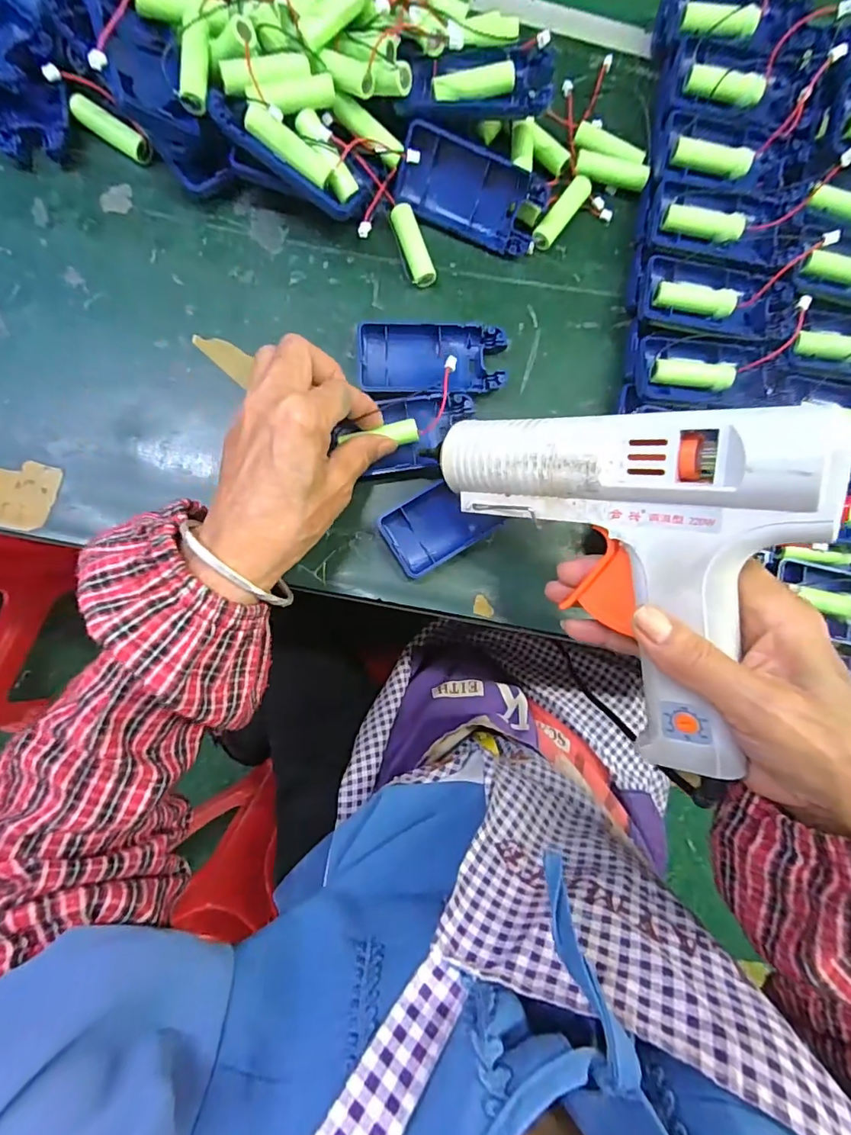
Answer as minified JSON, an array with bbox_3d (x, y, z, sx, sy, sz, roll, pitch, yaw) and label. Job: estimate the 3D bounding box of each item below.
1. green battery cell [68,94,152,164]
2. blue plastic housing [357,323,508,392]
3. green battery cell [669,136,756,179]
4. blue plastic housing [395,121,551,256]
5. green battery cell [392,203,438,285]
[{"bbox_3d":[-0.194,-0.272,0.309,0.046,0.013,0.014,31,85,-2],"label":"green battery cell"},{"bbox_3d":[0.004,-0.134,0.322,0.092,0.015,0.043,0,87,-5],"label":"blue plastic housing"},{"bbox_3d":[0.187,-0.265,0.323,0.057,0.015,0.013,8,86,-4],"label":"green battery cell"},{"bbox_3d":[0.030,-0.239,0.319,0.094,0.025,0.049,20,119,-2],"label":"blue plastic housing"},{"bbox_3d":[-0.008,-0.208,0.321,0.016,0.011,0.051,-18,89,-5],"label":"green battery cell"}]

